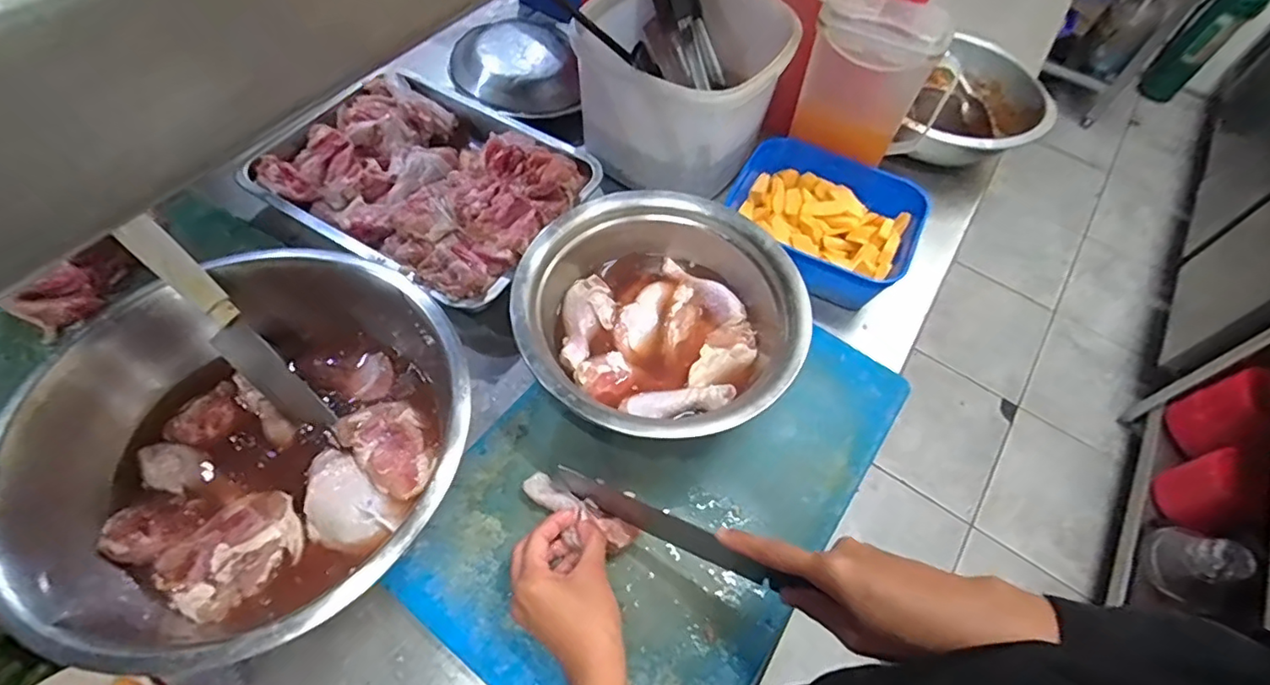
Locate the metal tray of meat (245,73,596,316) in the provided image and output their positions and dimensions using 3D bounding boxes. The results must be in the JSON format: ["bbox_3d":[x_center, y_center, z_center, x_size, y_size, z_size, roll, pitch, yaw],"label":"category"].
[{"bbox_3d":[-0.237,-0.195,0.670,0.340,0.071,0.263,28,60,14],"label":"metal tray of meat"}]

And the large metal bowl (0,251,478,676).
[{"bbox_3d":[-0.274,0.085,0.453,0.277,0.112,0.298,2,57,-3],"label":"large metal bowl"}]

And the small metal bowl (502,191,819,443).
[{"bbox_3d":[0.022,-0.019,0.545,0.245,0.092,0.247,2,57,-3],"label":"small metal bowl"}]

